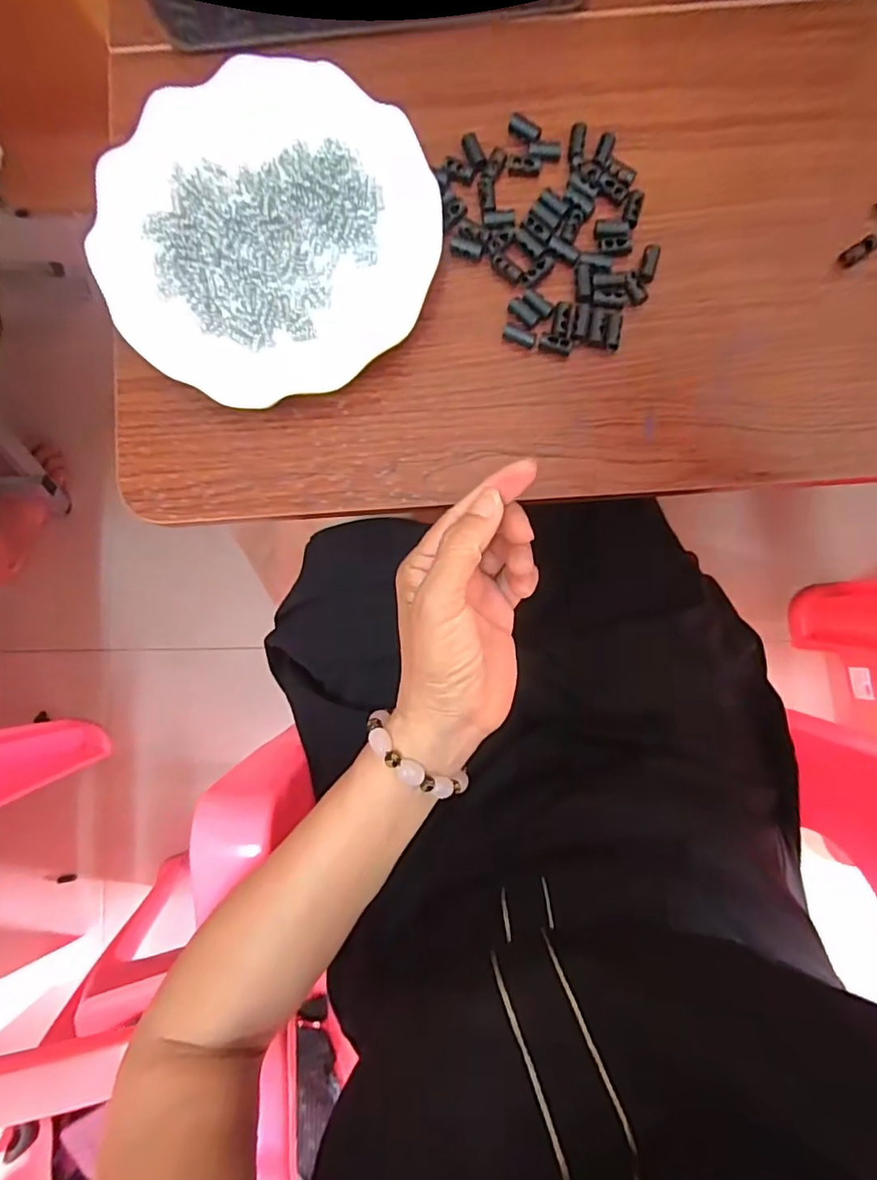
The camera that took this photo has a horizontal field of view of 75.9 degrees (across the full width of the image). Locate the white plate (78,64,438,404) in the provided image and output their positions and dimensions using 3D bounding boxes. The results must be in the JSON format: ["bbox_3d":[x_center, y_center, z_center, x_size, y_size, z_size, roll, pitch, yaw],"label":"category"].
[{"bbox_3d":[-0.094,-0.193,0.316,0.178,0.034,0.179,0,87,5],"label":"white plate"}]

